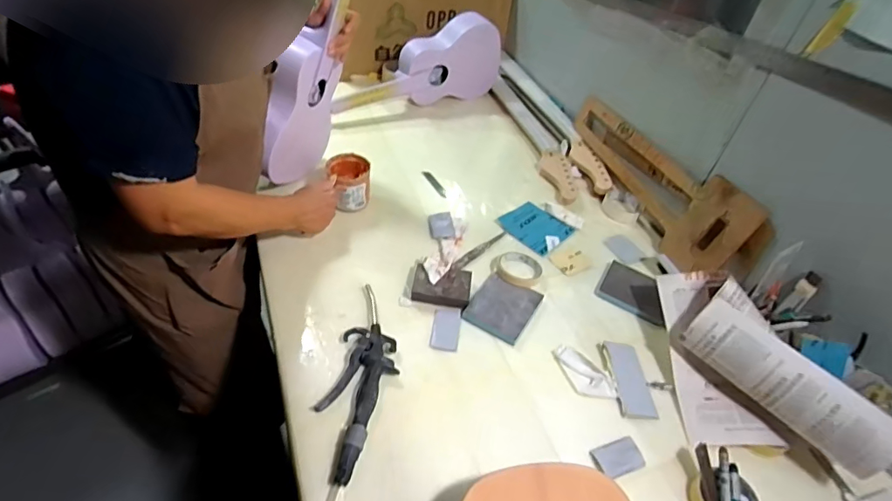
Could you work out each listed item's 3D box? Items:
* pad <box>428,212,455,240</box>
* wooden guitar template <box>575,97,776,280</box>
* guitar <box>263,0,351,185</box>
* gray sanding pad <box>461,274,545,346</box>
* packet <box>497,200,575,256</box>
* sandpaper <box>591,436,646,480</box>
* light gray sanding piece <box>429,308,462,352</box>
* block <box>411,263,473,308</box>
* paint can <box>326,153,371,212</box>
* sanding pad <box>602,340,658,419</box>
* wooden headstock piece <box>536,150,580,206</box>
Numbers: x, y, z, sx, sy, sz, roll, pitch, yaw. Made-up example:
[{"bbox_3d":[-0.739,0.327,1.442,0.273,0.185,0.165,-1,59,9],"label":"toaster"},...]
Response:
[{"bbox_3d":[-0.009,-0.048,0.952,0.047,0.004,0.073,-2,45,-10],"label":"pad"},{"bbox_3d":[0.419,-0.139,1.008,0.023,0.162,0.531,6,34,-31],"label":"wooden guitar template"},{"bbox_3d":[-0.212,-0.382,0.867,0.060,0.581,0.194,35,25,25],"label":"guitar"},{"bbox_3d":[0.096,0.093,0.818,0.097,0.019,0.113,25,47,17],"label":"gray sanding pad"},{"bbox_3d":[0.181,-0.048,0.992,0.120,0.008,0.116,38,49,25],"label":"packet"},{"bbox_3d":[0.232,0.278,0.660,0.071,0.011,0.043,-14,48,-20],"label":"sandpaper"},{"bbox_3d":[0.001,0.124,0.784,0.043,0.004,0.076,9,44,1],"label":"light gray sanding piece"},{"bbox_3d":[-0.006,0.059,0.833,0.096,0.024,0.075,9,44,1],"label":"block"},{"bbox_3d":[-0.186,-0.134,0.960,0.076,0.079,0.080,4,45,-4],"label":"paint can"},{"bbox_3d":[0.279,0.194,0.751,0.050,0.009,0.130,4,45,-4],"label":"sanding pad"},{"bbox_3d":[0.254,-0.168,1.100,0.074,0.022,0.174,-5,46,-13],"label":"wooden headstock piece"}]

